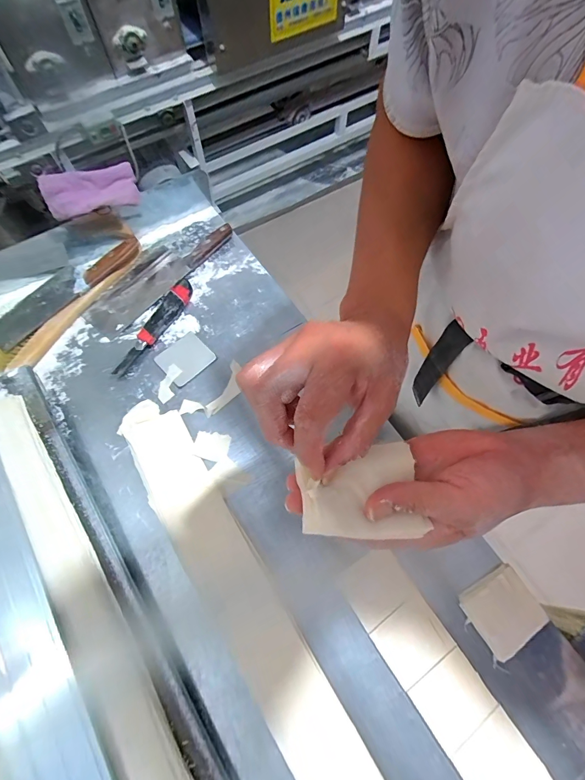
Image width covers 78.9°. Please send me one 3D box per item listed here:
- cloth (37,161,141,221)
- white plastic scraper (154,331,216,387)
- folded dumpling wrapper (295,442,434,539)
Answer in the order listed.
[{"bbox_3d":[-0.352,-0.347,0.622,0.156,0.041,0.078,-21,70,-9],"label":"cloth"},{"bbox_3d":[-0.186,-0.056,0.615,0.082,0.006,0.076,-40,74,-17],"label":"white plastic scraper"},{"bbox_3d":[0.050,0.072,0.265,0.092,0.008,0.068,2,53,-14],"label":"folded dumpling wrapper"}]

